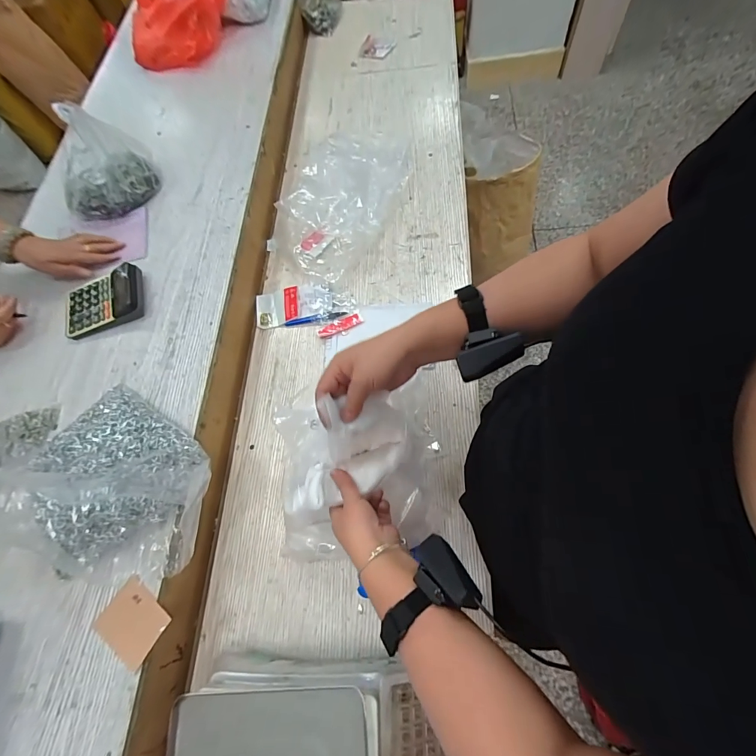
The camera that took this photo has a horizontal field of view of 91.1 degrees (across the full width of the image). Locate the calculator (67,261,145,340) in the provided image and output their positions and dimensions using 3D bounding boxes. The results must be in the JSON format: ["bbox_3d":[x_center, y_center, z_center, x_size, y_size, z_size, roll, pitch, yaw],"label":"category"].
[{"bbox_3d":[-0.505,-0.140,0.673,0.149,0.034,0.117,-15,67,1],"label":"calculator"}]

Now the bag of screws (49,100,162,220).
[{"bbox_3d":[-0.552,-0.414,0.717,0.192,0.168,0.107,-35,68,-7],"label":"bag of screws"}]

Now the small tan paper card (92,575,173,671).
[{"bbox_3d":[-0.322,0.322,0.492,0.084,0.005,0.068,37,61,8],"label":"small tan paper card"}]

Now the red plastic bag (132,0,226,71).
[{"bbox_3d":[-0.498,-0.923,0.937,0.208,0.124,0.271,13,70,12],"label":"red plastic bag"}]

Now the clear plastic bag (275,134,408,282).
[{"bbox_3d":[-0.062,-0.394,0.789,0.181,0.089,0.385,20,72,15],"label":"clear plastic bag"}]

